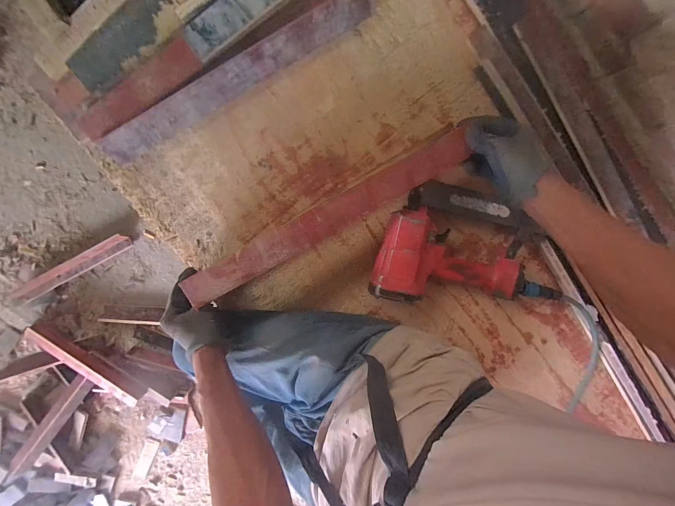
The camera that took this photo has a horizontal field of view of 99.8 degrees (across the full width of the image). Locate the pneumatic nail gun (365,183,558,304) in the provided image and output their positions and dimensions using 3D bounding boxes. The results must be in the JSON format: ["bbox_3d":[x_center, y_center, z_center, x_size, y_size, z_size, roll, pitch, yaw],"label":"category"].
[{"bbox_3d":[0.227,-0.006,0.500,0.318,0.077,0.201,10,98,-2],"label":"pneumatic nail gun"}]

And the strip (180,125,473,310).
[{"bbox_3d":[-0.014,-0.055,0.443,0.474,0.024,0.053,-30,97,-1],"label":"strip"}]

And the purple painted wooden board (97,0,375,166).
[{"bbox_3d":[-0.168,-0.288,0.467,0.494,0.018,0.050,-29,127,4],"label":"purple painted wooden board"}]

